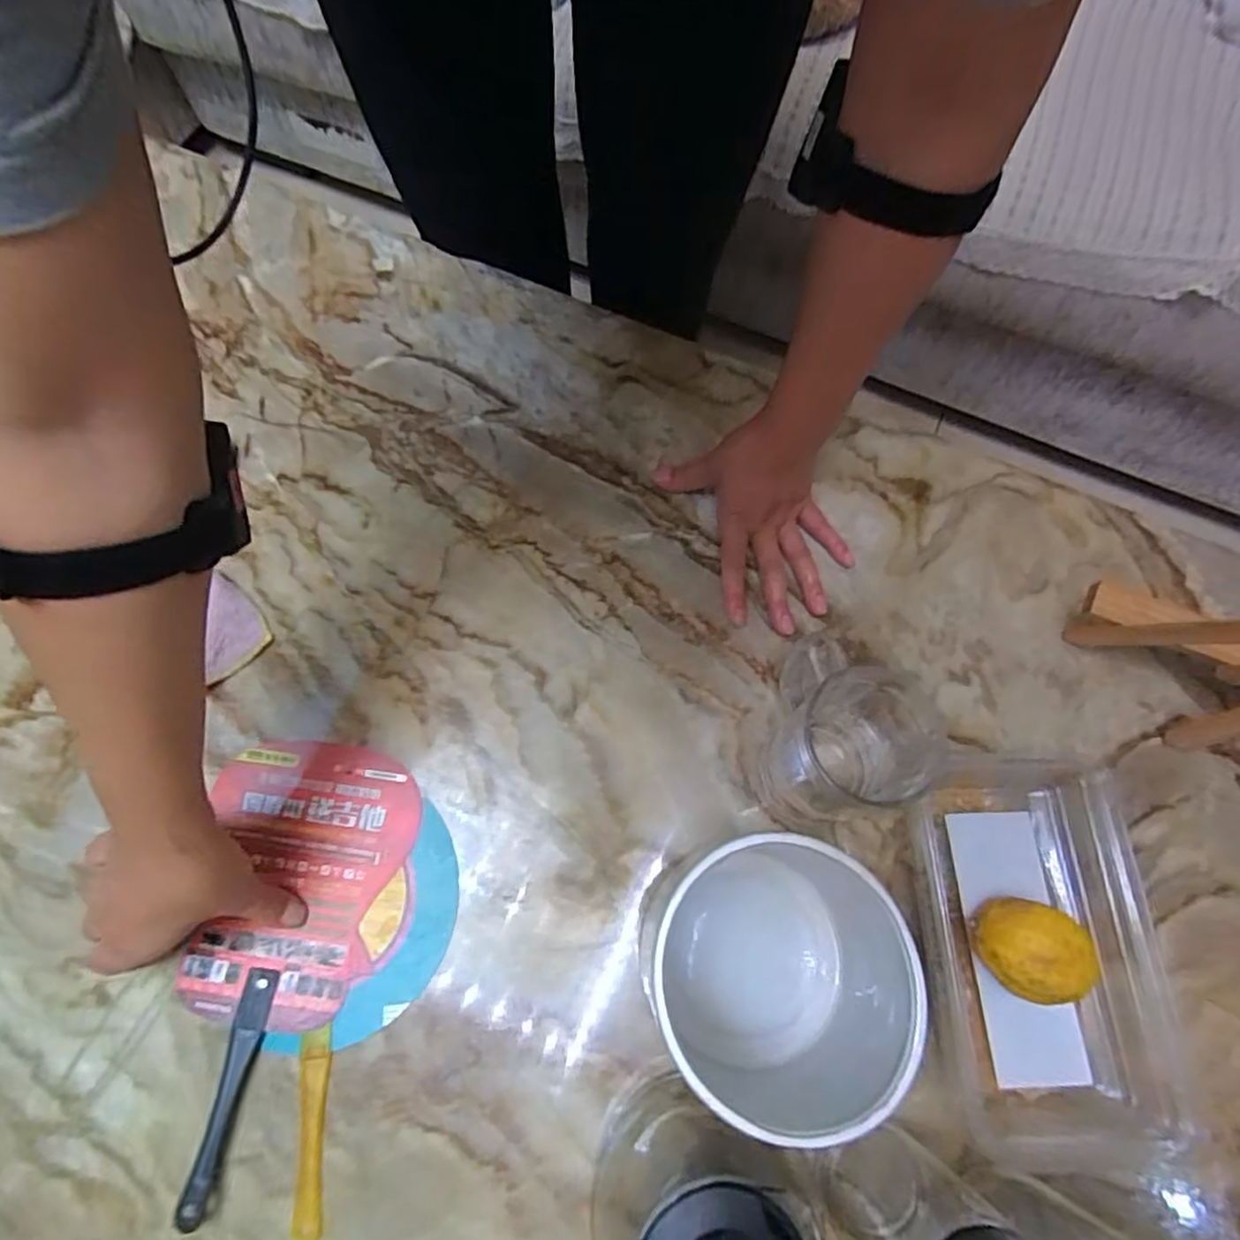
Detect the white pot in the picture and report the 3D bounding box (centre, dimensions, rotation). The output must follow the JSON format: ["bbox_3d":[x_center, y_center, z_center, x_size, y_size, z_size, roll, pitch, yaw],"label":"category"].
[{"bbox_3d":[0.081,0.194,0.381,0.124,0.130,0.133,0,69,-1],"label":"white pot"}]

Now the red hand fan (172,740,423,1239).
[{"bbox_3d":[-0.225,0.212,0.439,0.135,0.009,0.263,8,68,2],"label":"red hand fan"}]

